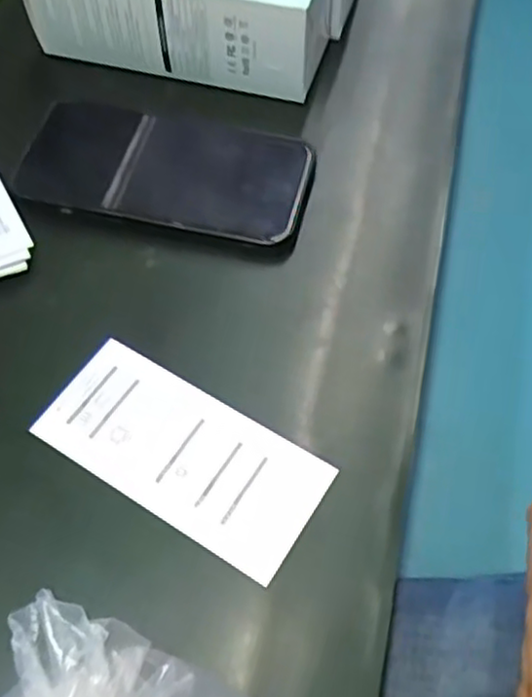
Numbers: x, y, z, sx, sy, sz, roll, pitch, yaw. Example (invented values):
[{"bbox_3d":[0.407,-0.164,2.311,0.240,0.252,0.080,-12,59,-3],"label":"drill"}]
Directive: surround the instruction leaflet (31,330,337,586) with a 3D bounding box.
[{"bbox_3d":[-0.035,0.042,0.295,0.119,0.004,0.054,27,64,20],"label":"instruction leaflet"}]

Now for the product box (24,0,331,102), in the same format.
[{"bbox_3d":[-0.049,-0.199,0.401,0.169,0.063,0.063,11,60,10],"label":"product box"}]

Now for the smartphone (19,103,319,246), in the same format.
[{"bbox_3d":[-0.049,-0.097,0.366,0.142,0.011,0.080,8,59,10],"label":"smartphone"}]

